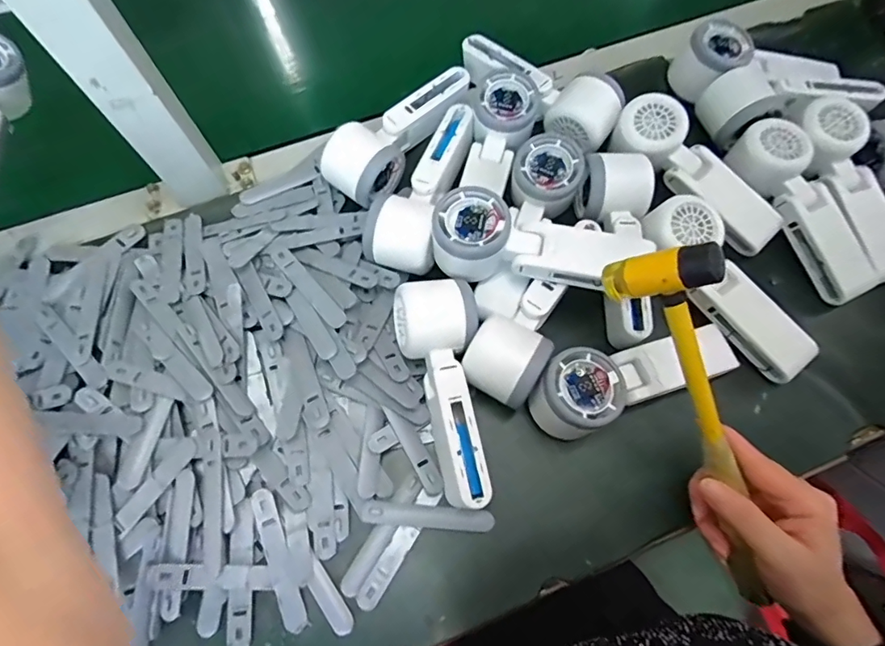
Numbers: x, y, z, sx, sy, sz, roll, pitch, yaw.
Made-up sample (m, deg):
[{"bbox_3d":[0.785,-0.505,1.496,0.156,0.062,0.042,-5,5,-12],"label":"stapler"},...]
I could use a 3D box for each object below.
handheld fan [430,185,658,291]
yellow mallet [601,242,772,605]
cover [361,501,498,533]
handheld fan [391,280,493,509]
[{"bbox_3d":[0.073,-0.057,0.376,0.158,0.053,0.056,8,69,3],"label":"handheld fan"},{"bbox_3d":[0.177,0.074,0.309,0.034,0.059,0.265,-30,105,-11],"label":"yellow mallet"},{"bbox_3d":[-0.011,0.140,0.352,0.093,0.008,0.017,5,69,2],"label":"cover"},{"bbox_3d":[0.005,0.050,0.363,0.059,0.054,0.163,-12,69,-5],"label":"handheld fan"}]

